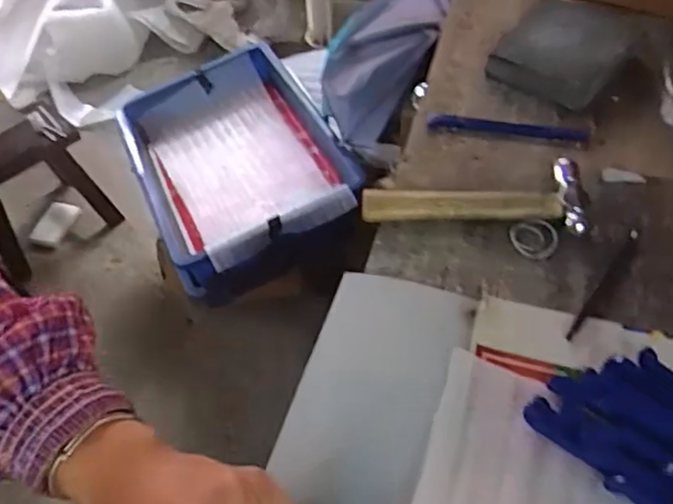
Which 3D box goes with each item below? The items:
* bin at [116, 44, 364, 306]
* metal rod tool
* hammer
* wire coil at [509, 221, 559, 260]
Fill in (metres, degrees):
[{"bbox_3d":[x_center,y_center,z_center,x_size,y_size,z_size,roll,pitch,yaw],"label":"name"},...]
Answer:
[{"bbox_3d":[-0.146,-0.136,1.036,0.318,0.140,0.448,-26,50,-8],"label":"bin"},{"bbox_3d":[0.174,0.020,0.409,0.008,0.004,0.102,30,58,25],"label":"metal rod tool"},{"bbox_3d":[0.095,-0.041,0.451,0.150,0.017,0.055,0,51,3],"label":"hammer"},{"bbox_3d":[0.136,-0.008,0.436,0.031,0.005,0.029,-2,51,2],"label":"wire coil"}]

